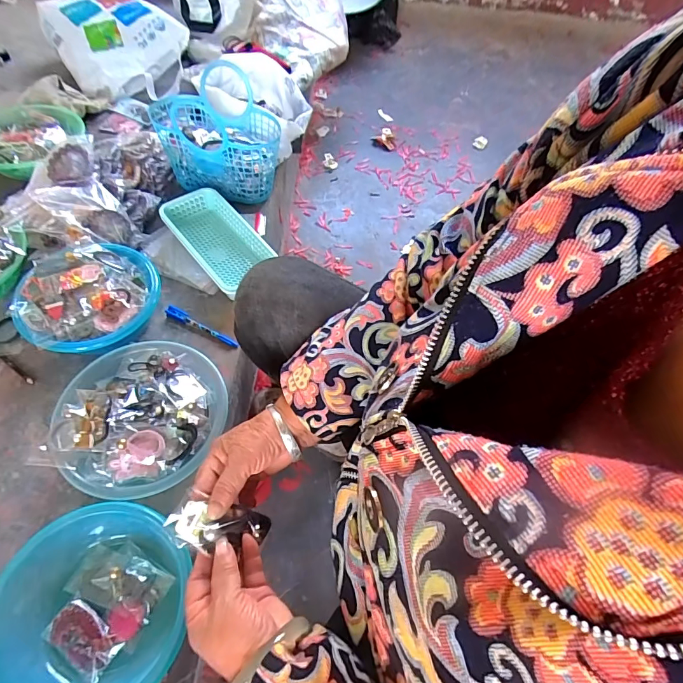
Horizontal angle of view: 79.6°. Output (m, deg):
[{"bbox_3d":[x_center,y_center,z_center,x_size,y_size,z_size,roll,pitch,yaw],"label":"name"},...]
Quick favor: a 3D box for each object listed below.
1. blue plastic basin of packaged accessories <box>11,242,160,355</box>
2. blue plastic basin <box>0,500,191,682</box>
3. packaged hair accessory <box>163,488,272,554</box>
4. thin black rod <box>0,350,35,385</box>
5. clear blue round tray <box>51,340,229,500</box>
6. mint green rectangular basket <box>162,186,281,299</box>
[{"bbox_3d":[-0.441,-0.068,0.728,0.210,0.085,0.220,2,57,-3],"label":"blue plastic basin of packaged accessories"},{"bbox_3d":[-0.306,0.329,0.499,0.192,0.075,0.217,-20,61,-16],"label":"blue plastic basin"},{"bbox_3d":[-0.112,0.168,0.382,0.092,0.016,0.039,11,55,-22],"label":"packaged hair accessory"},{"bbox_3d":[-0.586,0.023,0.706,0.175,0.004,0.010,33,61,16],"label":"thin black rod"},{"bbox_3d":[-0.299,0.114,0.631,0.219,0.081,0.238,2,57,-3],"label":"clear blue round tray"},{"bbox_3d":[-0.251,-0.209,0.855,0.135,0.052,0.274,-35,66,-23],"label":"mint green rectangular basket"}]

